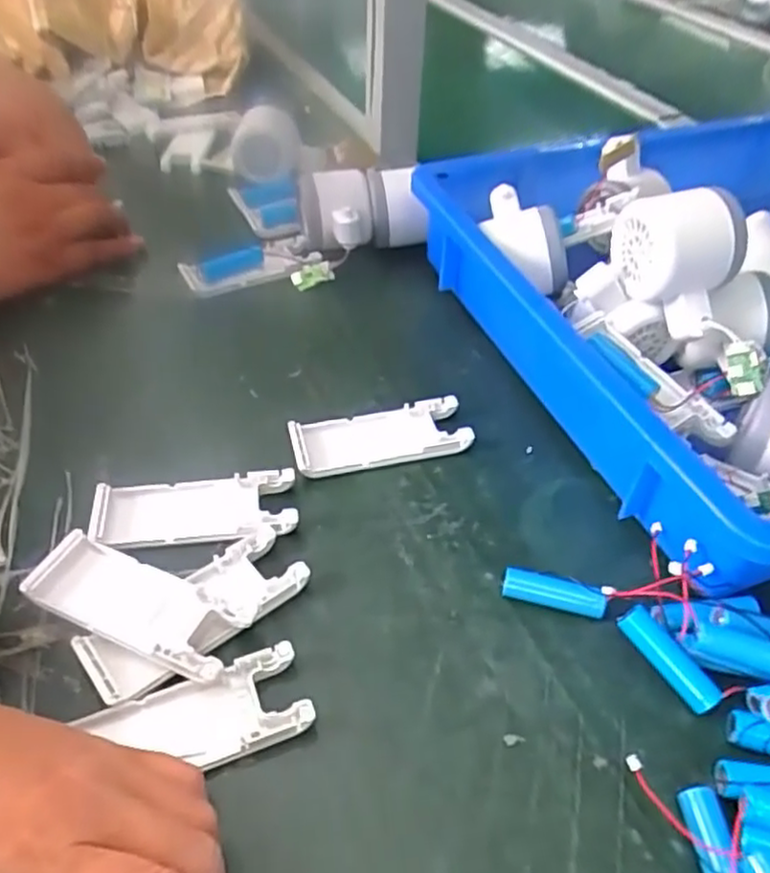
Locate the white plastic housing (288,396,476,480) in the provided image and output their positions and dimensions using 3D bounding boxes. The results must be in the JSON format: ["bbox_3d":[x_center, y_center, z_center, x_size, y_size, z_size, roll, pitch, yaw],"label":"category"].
[{"bbox_3d":[-0.003,0.000,0.417,0.104,0.013,0.041,-10,47,-10],"label":"white plastic housing"}]

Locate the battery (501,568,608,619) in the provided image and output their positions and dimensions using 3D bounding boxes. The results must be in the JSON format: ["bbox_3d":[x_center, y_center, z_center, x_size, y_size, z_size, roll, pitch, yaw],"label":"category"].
[{"bbox_3d":[0.083,0.077,0.339,0.050,0.017,0.011,11,47,11],"label":"battery"}]

